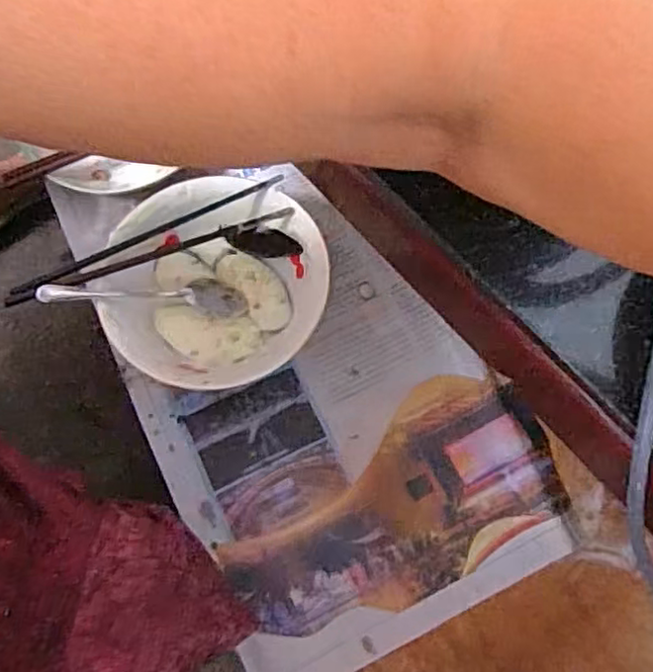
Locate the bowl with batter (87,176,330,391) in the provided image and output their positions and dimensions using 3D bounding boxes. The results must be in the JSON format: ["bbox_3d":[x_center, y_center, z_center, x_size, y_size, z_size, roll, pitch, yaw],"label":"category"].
[{"bbox_3d":[-0.103,-0.041,0.564,0.177,0.062,0.178,0,70,1],"label":"bowl with batter"}]

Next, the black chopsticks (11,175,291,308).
[{"bbox_3d":[-0.150,-0.083,0.547,0.242,0.025,0.042,-21,71,-7],"label":"black chopsticks"}]

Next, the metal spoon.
[{"bbox_3d":[-0.152,-0.034,0.542,0.169,0.022,0.036,2,69,-19],"label":"metal spoon"}]

